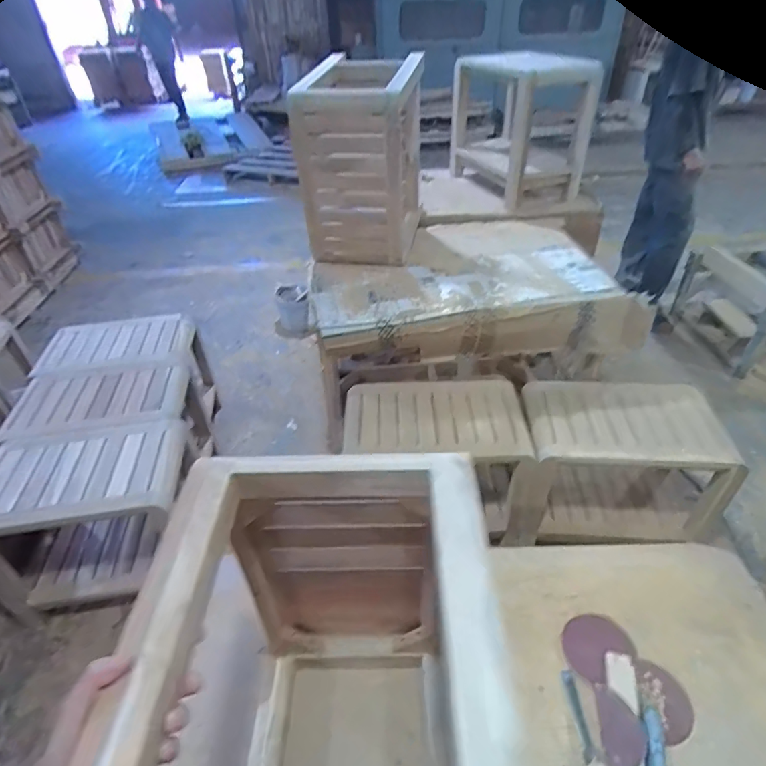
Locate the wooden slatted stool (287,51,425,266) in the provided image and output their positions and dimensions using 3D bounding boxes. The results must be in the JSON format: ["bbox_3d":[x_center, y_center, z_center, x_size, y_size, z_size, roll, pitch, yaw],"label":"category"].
[{"bbox_3d":[-0.047,-0.683,1.510,0.302,0.488,0.428,9,40,13],"label":"wooden slatted stool"}]

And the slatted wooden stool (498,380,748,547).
[{"bbox_3d":[0.651,0.244,1.392,0.565,0.383,0.308,3,39,6],"label":"slatted wooden stool"}]

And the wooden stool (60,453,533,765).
[{"bbox_3d":[-0.040,0.384,0.518,0.291,0.483,0.438,-4,39,1],"label":"wooden stool"}]

